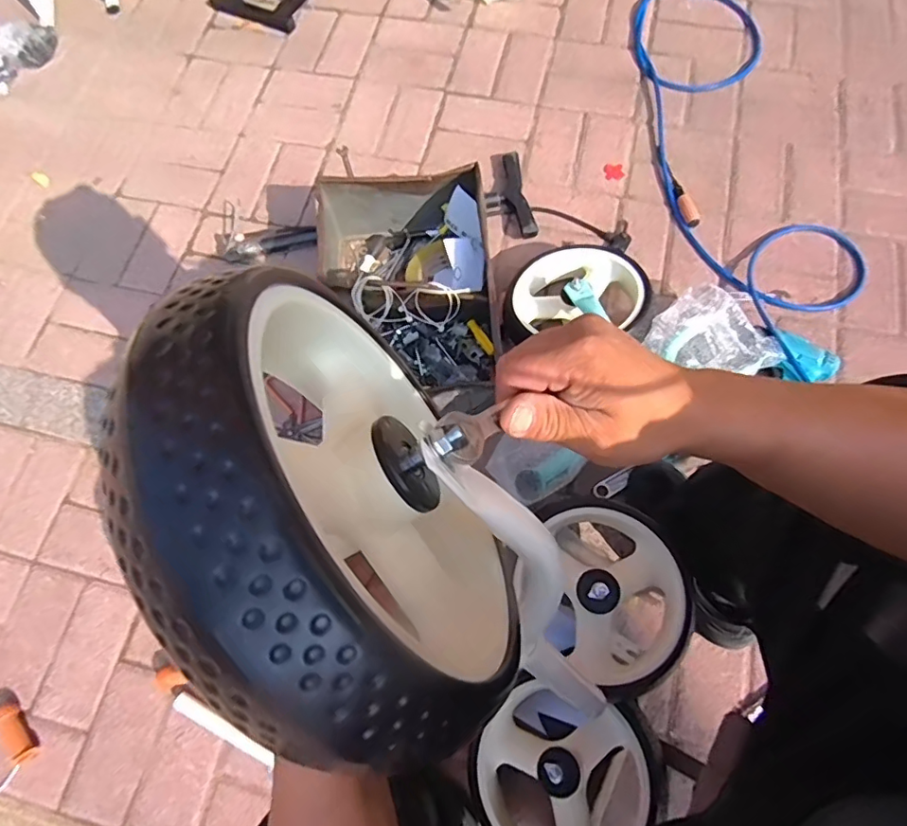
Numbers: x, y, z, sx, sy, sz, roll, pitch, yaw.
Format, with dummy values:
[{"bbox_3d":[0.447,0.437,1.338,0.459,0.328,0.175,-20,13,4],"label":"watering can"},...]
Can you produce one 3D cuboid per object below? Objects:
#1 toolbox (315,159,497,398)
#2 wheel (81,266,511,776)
[{"bbox_3d":[-0.080,-0.219,0.908,0.276,0.152,0.336,-4,71,-1],"label":"toolbox"},{"bbox_3d":[-0.047,0.030,0.245,0.041,0.221,0.216,-34,67,11],"label":"wheel"}]

